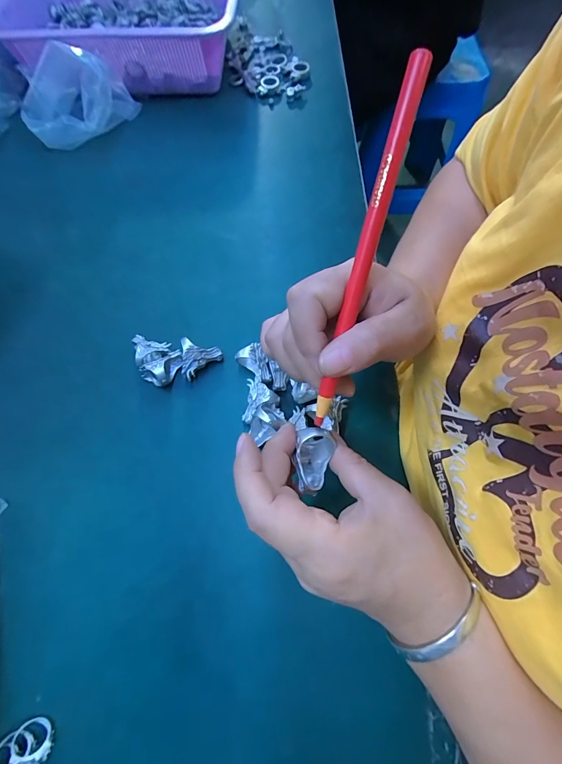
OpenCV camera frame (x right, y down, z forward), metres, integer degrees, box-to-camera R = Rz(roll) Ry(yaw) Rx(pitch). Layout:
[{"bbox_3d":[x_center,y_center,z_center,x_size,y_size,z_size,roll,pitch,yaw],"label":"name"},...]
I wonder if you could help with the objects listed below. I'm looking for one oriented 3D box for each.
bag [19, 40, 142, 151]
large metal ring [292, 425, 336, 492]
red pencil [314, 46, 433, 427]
[{"bbox_3d":[-0.249,-0.343,0.410,0.127,0.076,0.075,-9,67,-4],"label":"bag"},{"bbox_3d":[0.018,0.046,0.203,0.022,0.022,0.034,9,67,4],"label":"large metal ring"},{"bbox_3d":[0.039,-0.054,0.166,0.010,0.005,0.166,15,110,7],"label":"red pencil"}]

